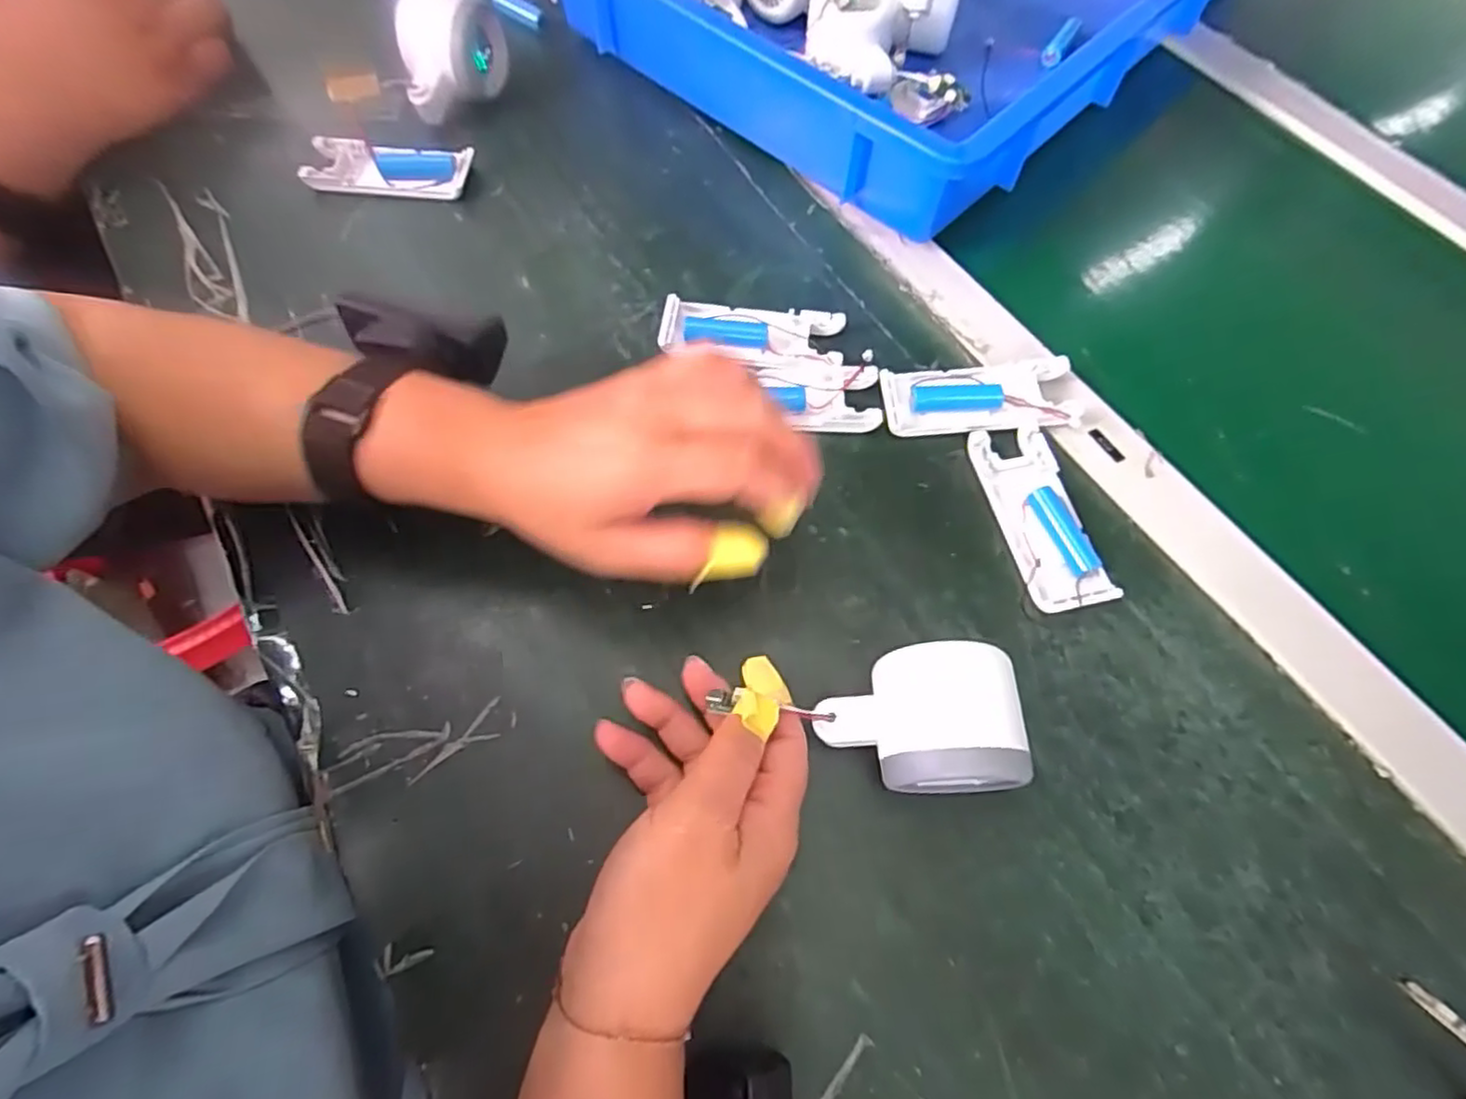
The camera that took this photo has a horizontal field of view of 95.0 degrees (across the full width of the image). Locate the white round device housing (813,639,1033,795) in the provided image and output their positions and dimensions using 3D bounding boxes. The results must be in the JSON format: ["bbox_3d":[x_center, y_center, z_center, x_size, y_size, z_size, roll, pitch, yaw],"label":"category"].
[{"bbox_3d":[0.076,0.076,0.285,0.076,0.056,0.057,-6,66,-4],"label":"white round device housing"}]

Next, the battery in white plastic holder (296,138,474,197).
[{"bbox_3d":[-0.228,-0.255,0.449,0.104,0.019,0.037,0,66,-1],"label":"battery in white plastic holder"}]

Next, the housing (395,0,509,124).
[{"bbox_3d":[-0.199,-0.344,0.461,0.080,0.064,0.045,-39,63,-15],"label":"housing"}]

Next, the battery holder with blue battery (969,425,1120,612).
[{"bbox_3d":[0.159,-0.017,0.350,0.042,0.014,0.101,-12,67,-6],"label":"battery holder with blue battery"}]

